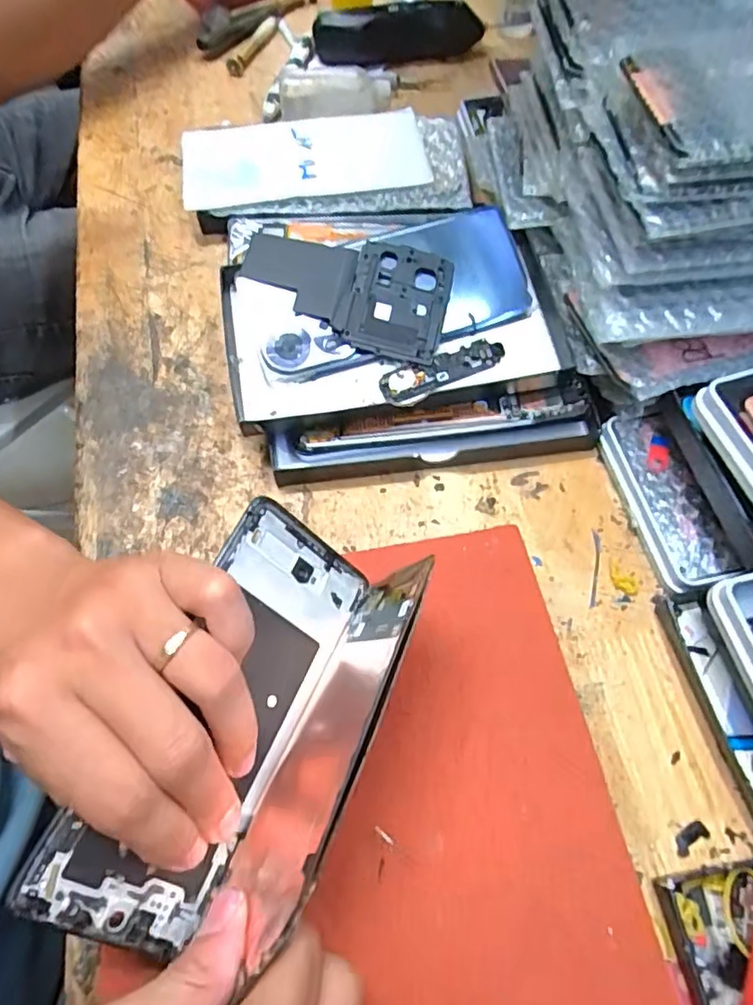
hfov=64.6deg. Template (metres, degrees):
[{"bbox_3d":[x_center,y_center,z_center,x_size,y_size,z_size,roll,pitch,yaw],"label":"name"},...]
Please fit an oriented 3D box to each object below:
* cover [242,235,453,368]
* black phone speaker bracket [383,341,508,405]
[{"bbox_3d":[-0.017,-0.113,0.324,0.110,0.009,0.061,9,81,-1],"label":"cover"},{"bbox_3d":[0.036,-0.070,0.319,0.068,0.006,0.022,-19,76,-4],"label":"black phone speaker bracket"}]

